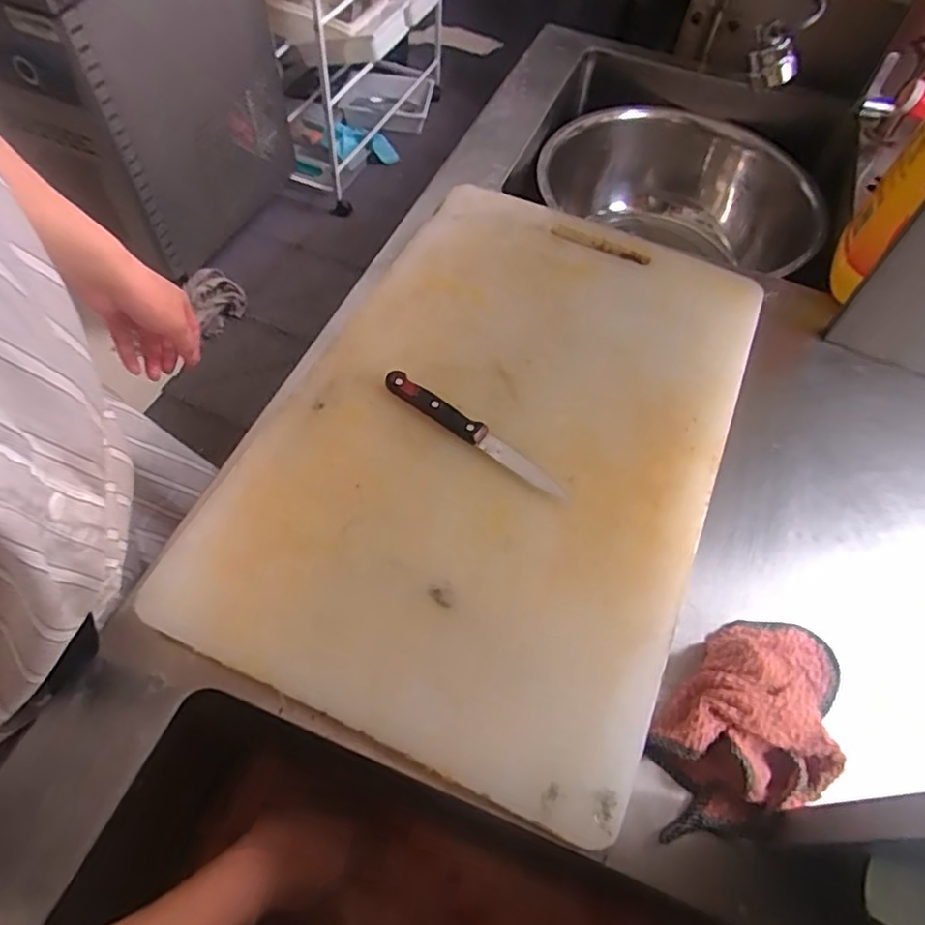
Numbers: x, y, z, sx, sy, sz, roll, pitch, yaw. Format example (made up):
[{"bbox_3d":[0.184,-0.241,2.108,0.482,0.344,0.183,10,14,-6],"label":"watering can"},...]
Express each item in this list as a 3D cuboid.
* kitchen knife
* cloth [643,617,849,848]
[{"bbox_3d":[0.009,-0.024,0.490,0.172,0.010,0.018,34,61,17],"label":"kitchen knife"},{"bbox_3d":[0.196,0.175,0.413,0.103,0.039,0.181,37,62,18],"label":"cloth"}]

